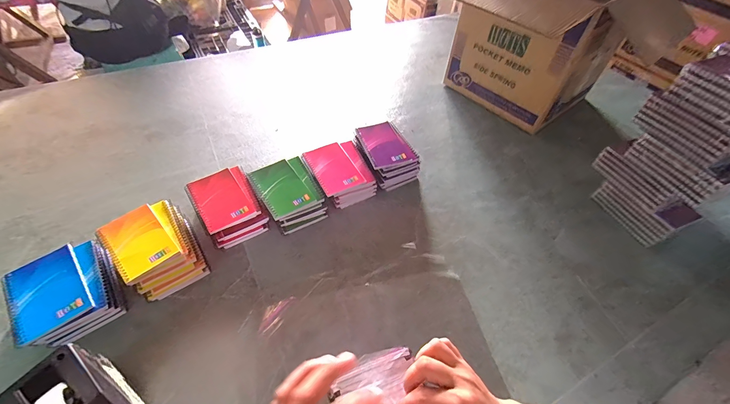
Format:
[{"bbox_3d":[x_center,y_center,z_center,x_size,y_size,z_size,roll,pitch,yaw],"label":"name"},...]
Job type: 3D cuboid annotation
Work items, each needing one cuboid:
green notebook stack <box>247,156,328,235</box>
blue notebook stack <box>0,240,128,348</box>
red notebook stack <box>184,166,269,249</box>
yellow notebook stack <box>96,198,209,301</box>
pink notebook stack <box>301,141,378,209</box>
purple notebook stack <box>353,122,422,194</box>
[{"bbox_3d":[-0.146,-0.016,0.604,0.101,0.049,0.143,-23,53,-20],"label":"green notebook stack"},{"bbox_3d":[-0.438,0.134,0.468,0.124,0.054,0.142,-34,60,-27],"label":"blue notebook stack"},{"bbox_3d":[-0.250,0.007,0.581,0.101,0.050,0.140,-27,55,-23],"label":"red notebook stack"},{"bbox_3d":[-0.343,0.076,0.519,0.114,0.054,0.155,-33,57,-26],"label":"yellow notebook stack"},{"bbox_3d":[-0.050,-0.057,0.639,0.110,0.048,0.139,-22,55,-20],"label":"pink notebook stack"},{"bbox_3d":[0.043,-0.100,0.670,0.103,0.066,0.146,-18,52,-16],"label":"purple notebook stack"}]

